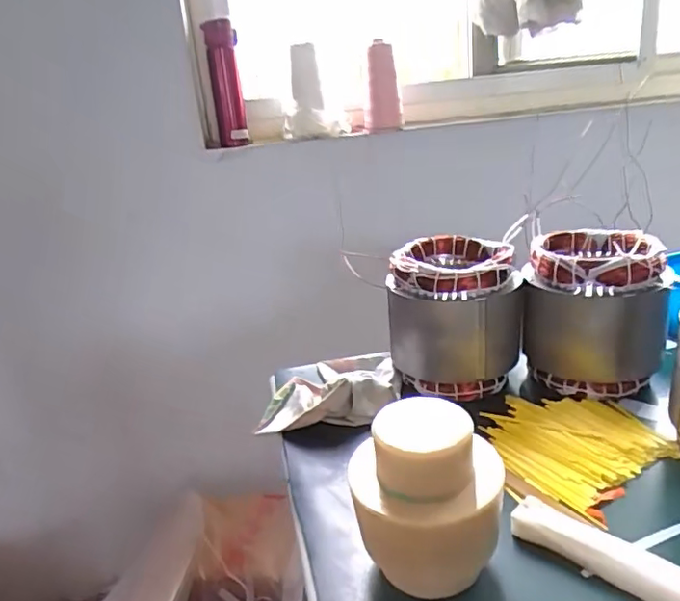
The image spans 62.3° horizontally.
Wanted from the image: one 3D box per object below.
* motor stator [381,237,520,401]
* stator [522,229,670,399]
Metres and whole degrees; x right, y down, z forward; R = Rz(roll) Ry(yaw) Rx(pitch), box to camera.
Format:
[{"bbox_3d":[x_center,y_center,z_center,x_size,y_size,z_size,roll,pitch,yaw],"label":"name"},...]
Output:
[{"bbox_3d":[0.142,0.018,0.692,0.154,0.159,0.139,1,21,18],"label":"motor stator"},{"bbox_3d":[0.303,0.021,0.667,0.143,0.185,0.139,5,23,28],"label":"stator"}]

